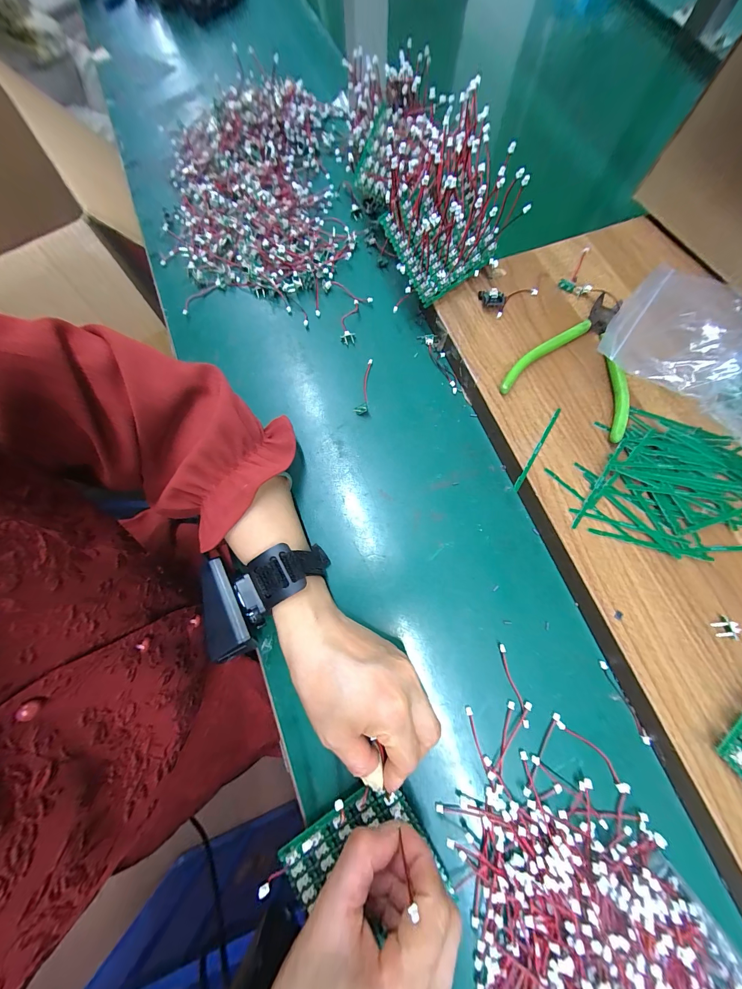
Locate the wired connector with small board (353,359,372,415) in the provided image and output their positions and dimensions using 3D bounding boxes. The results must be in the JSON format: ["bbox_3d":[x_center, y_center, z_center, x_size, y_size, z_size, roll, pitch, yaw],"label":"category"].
[{"bbox_3d":[-0.007,-0.109,0.318,0.013,0.007,0.063,6,74,2],"label":"wired connector with small board"}]

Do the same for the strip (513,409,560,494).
[{"bbox_3d":[0.141,-0.039,0.268,0.004,0.004,0.085,31,76,9],"label":"strip"}]

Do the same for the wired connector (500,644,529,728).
[{"bbox_3d":[0.109,0.144,0.241,0.005,0.004,0.057,-13,74,-3],"label":"wired connector"}]

